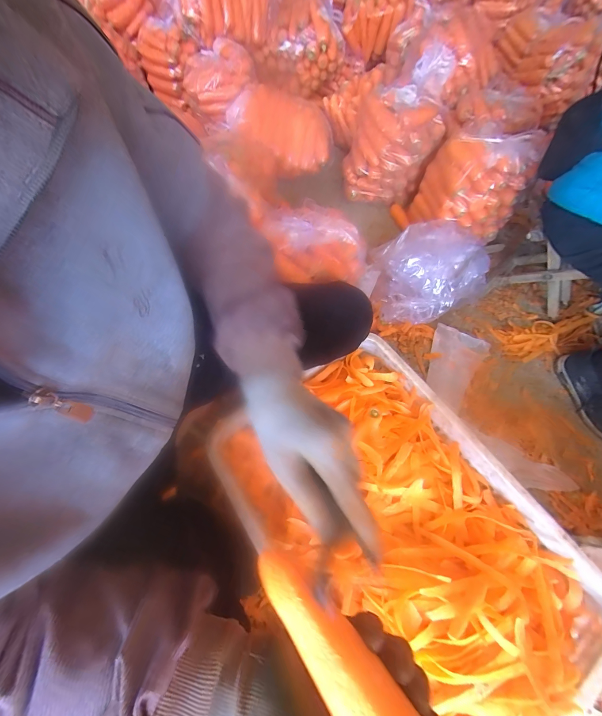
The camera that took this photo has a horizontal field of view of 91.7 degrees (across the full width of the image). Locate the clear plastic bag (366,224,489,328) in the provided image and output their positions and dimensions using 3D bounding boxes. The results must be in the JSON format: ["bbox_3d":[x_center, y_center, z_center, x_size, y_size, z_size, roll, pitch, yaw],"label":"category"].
[{"bbox_3d":[0.335,-0.237,0.822,0.286,0.150,0.233,-15,66,-8],"label":"clear plastic bag"}]

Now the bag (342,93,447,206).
[{"bbox_3d":[0.264,-0.629,0.929,0.266,0.282,0.133,32,68,14],"label":"bag"}]

